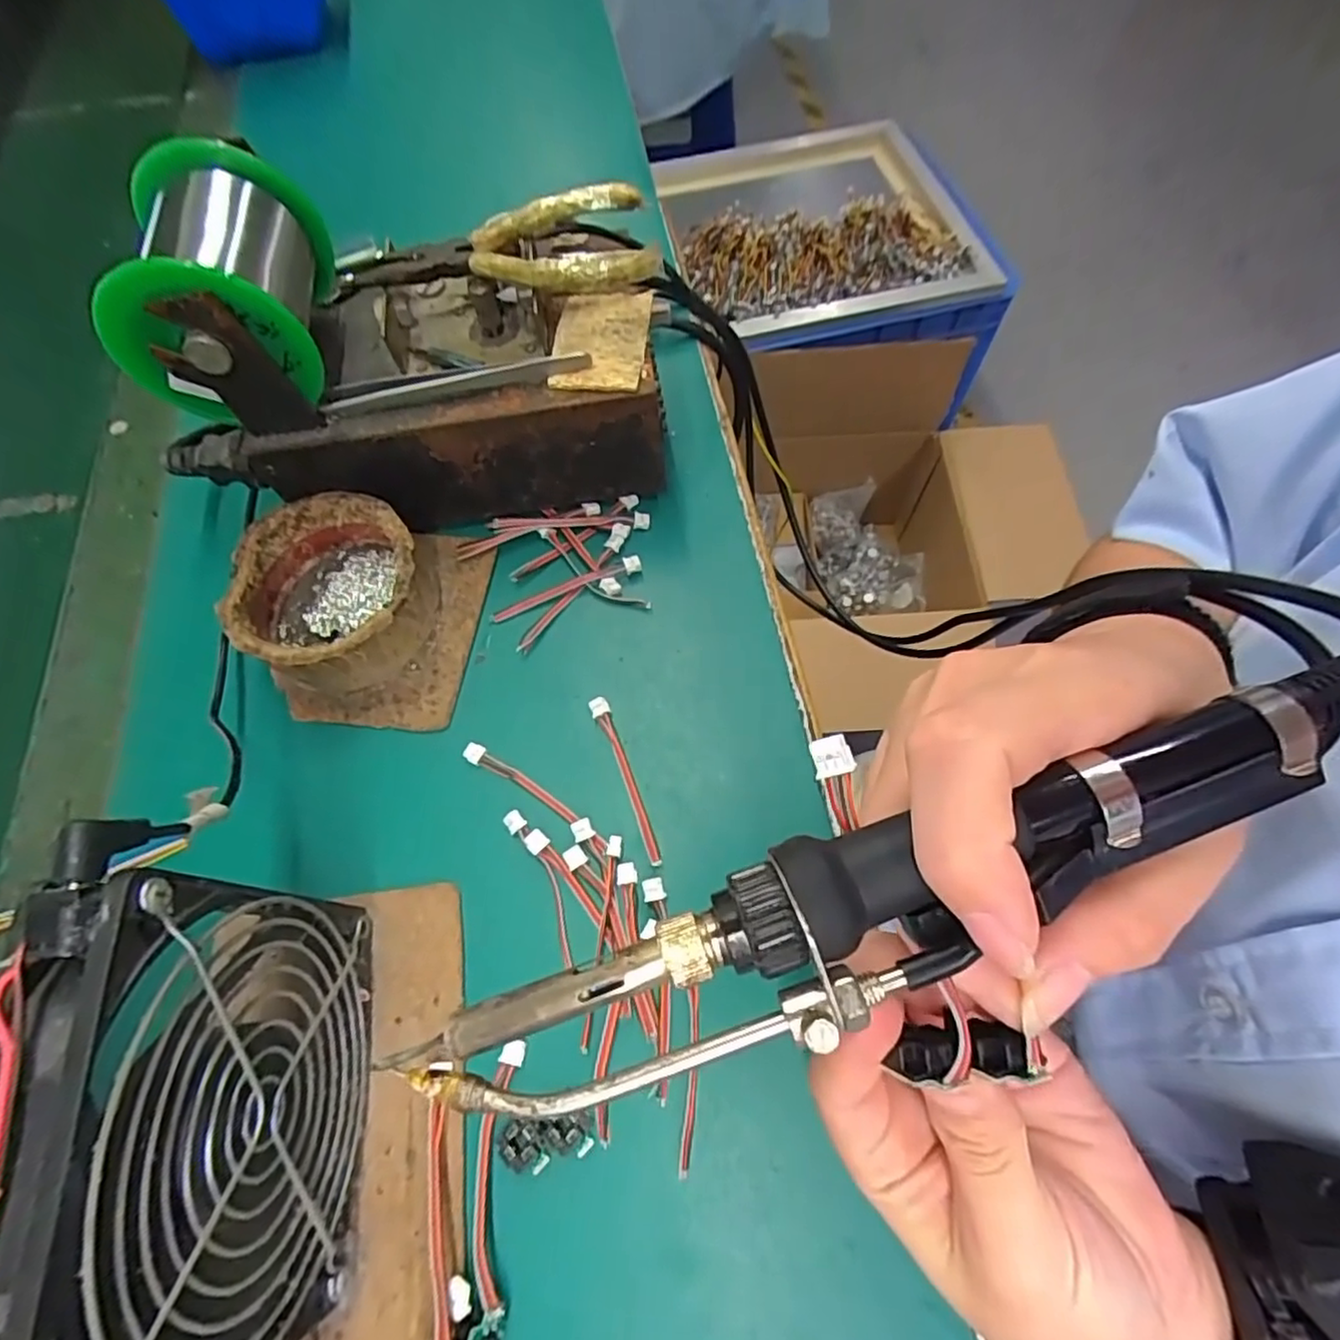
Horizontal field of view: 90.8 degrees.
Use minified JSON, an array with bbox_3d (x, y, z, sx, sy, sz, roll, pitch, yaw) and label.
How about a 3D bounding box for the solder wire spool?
[{"bbox_3d":[-0.173,-0.151,0.264,0.068,0.069,0.088,-10,65,-2],"label":"solder wire spool"}]

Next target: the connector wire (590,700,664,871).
[{"bbox_3d":[-0.019,0.045,0.279,0.008,0.005,0.076,-21,66,-7],"label":"connector wire"}]

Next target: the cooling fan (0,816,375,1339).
[{"bbox_3d":[-0.123,0.118,0.182,0.031,0.127,0.124,-7,65,-1],"label":"cooling fan"}]

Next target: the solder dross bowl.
[{"bbox_3d":[-0.153,-0.034,0.301,0.080,0.041,0.080,-1,65,2],"label":"solder dross bowl"}]

